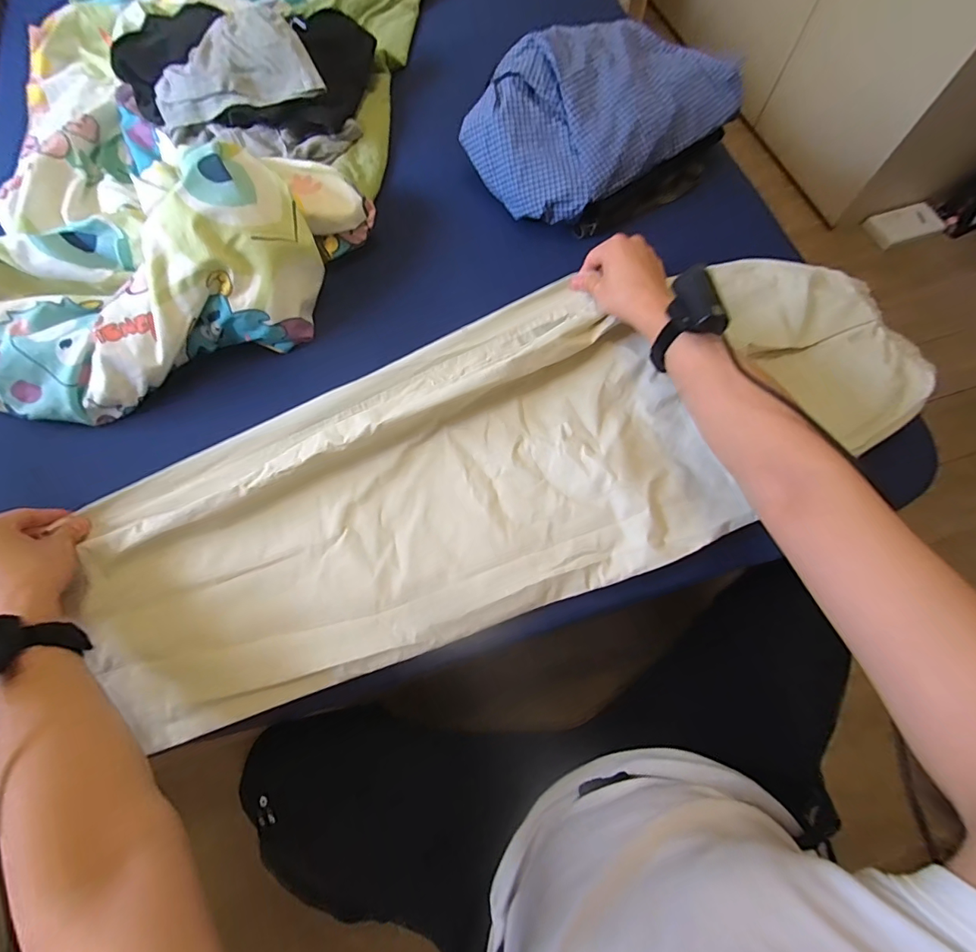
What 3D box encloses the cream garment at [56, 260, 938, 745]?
[{"bbox_3d":[0.037,-0.039,0.512,0.931,0.050,0.338,-21,70,-7],"label":"cream garment"}]

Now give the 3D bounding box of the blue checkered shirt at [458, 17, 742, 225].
[{"bbox_3d":[0.166,-0.537,0.645,0.384,0.120,0.233,-35,74,-12],"label":"blue checkered shirt"}]

